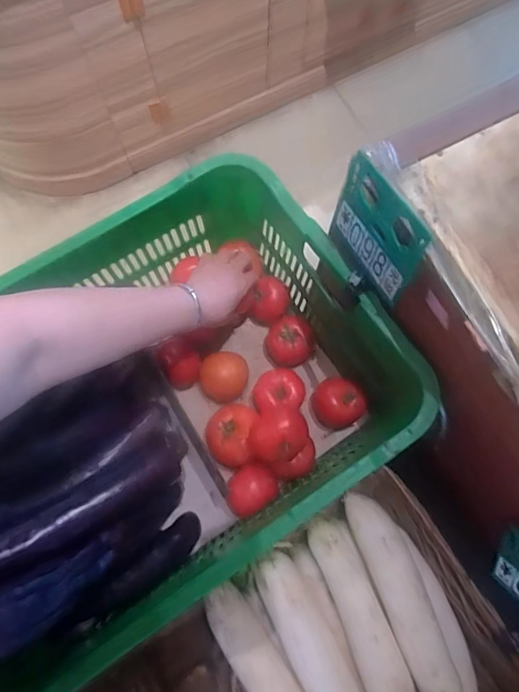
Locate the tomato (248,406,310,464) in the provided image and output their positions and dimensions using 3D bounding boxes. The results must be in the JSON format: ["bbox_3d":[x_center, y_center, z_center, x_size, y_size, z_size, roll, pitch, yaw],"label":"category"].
[{"bbox_3d":[0.023,0.115,0.555,0.074,0.065,0.063,-8,75,-2],"label":"tomato"}]

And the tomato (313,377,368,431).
[{"bbox_3d":[0.110,0.082,0.618,0.067,0.055,0.067,-15,75,-4],"label":"tomato"}]

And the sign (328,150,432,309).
[{"bbox_3d":[0.111,-0.105,0.428,0.027,0.132,0.125,-27,77,-7],"label":"sign"}]

